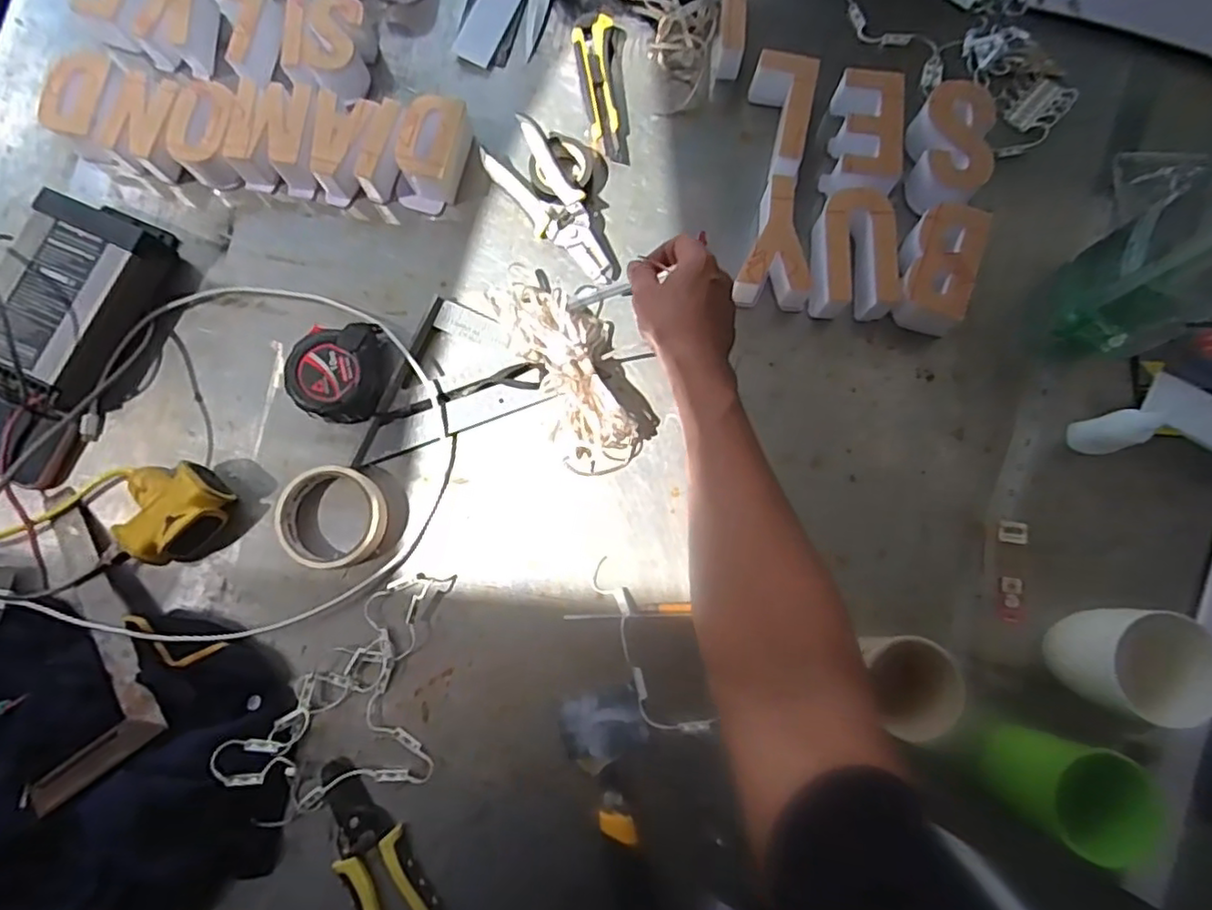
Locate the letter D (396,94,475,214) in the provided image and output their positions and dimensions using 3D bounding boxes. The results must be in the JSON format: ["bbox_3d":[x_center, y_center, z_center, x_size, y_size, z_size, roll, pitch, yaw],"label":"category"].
[{"bbox_3d":[-0.167,-0.292,0.620,0.058,0.046,0.096,19,80,3],"label":"letter D"}]

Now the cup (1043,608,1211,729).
[{"bbox_3d":[0.399,0.161,0.500,0.093,0.105,0.077,15,82,3],"label":"cup"}]

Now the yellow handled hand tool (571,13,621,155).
[{"bbox_3d":[-0.009,-0.370,0.646,0.039,0.022,0.148,-3,79,-1],"label":"yellow handled hand tool"}]

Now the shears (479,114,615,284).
[{"bbox_3d":[-0.047,-0.240,0.616,0.065,0.030,0.173,-37,82,-7],"label":"shears"}]

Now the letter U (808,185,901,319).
[{"bbox_3d":[0.230,-0.185,0.601,0.077,0.051,0.115,7,79,1],"label":"letter U"}]

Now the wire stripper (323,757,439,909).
[{"bbox_3d":[-0.192,0.326,0.527,0.056,0.012,0.155,-28,81,-5],"label":"wire stripper"}]

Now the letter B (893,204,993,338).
[{"bbox_3d":[0.305,-0.173,0.603,0.066,0.047,0.116,20,80,3],"label":"letter B"}]

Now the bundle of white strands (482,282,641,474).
[{"bbox_3d":[-0.032,-0.072,0.585,0.068,0.032,0.182,-24,80,-5],"label":"bundle of white strands"}]

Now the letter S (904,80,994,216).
[{"bbox_3d":[0.328,-0.290,0.620,0.063,0.046,0.135,7,79,1],"label":"letter S"}]

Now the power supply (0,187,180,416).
[{"bbox_3d":[-0.492,-0.145,0.589,0.116,0.057,0.192,22,80,4],"label":"power supply"}]

